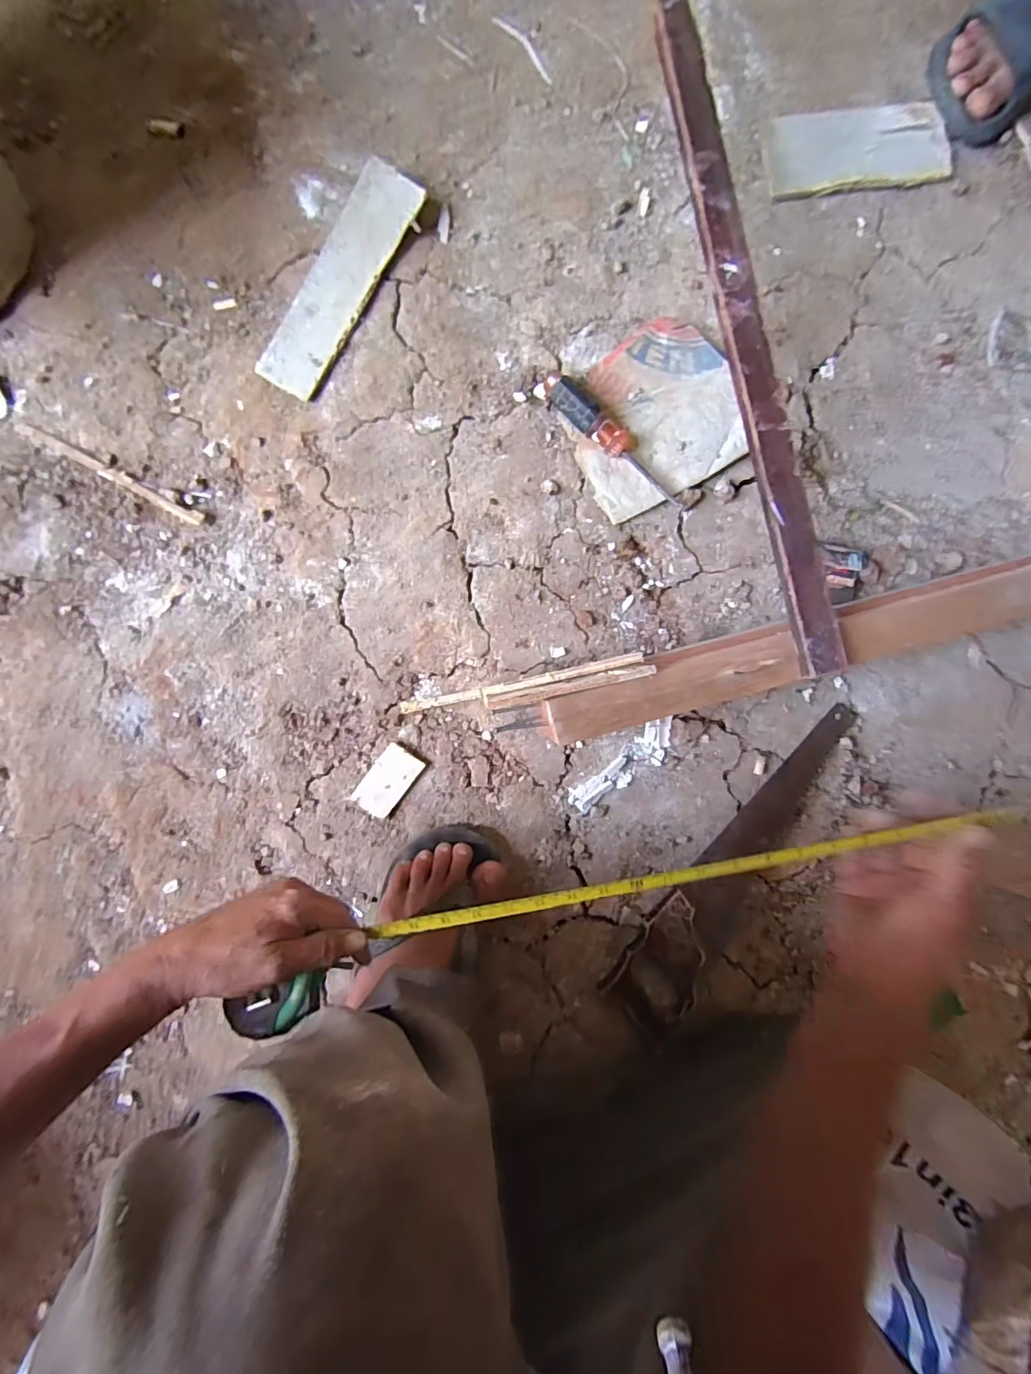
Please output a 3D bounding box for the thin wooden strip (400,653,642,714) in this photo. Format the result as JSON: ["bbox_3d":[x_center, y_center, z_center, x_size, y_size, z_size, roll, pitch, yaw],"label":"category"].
[{"bbox_3d":[0.009,-0.004,0.482,0.229,0.011,0.010,-12,91,-4],"label":"thin wooden strip"}]

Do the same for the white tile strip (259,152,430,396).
[{"bbox_3d":[-0.180,-0.417,0.529,0.063,0.006,0.243,31,92,-7],"label":"white tile strip"}]

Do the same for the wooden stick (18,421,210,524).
[{"bbox_3d":[-0.417,-0.220,0.533,0.195,0.007,0.012,28,88,-4],"label":"wooden stick"}]

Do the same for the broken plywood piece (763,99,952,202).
[{"bbox_3d":[0.388,-0.603,0.579,0.214,0.009,0.078,-9,100,-5],"label":"broken plywood piece"}]

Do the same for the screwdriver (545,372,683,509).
[{"bbox_3d":[0.108,-0.261,0.550,0.188,0.028,0.028,38,87,-12],"label":"screwdriver"}]

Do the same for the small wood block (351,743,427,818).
[{"bbox_3d":[-0.134,0.100,0.544,0.043,0.010,0.073,37,88,-4],"label":"small wood block"}]

